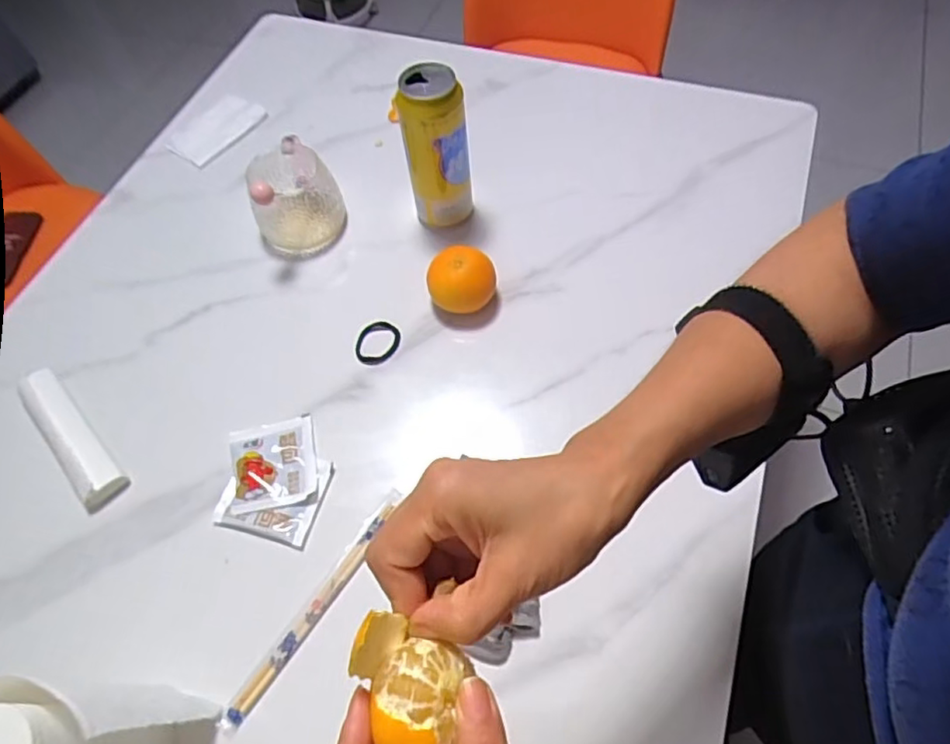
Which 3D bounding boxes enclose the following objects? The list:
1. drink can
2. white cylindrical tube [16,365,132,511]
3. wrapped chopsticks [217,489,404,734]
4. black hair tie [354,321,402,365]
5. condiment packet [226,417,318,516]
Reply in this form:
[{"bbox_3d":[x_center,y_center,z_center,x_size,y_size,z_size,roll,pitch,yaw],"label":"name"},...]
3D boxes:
[{"bbox_3d":[-0.038,-0.222,0.637,0.063,0.168,0.058,-1,60,2],"label":"drink can"},{"bbox_3d":[-0.383,0.058,0.576,0.038,0.023,0.161,-39,65,-18],"label":"white cylindrical tube"},{"bbox_3d":[-0.126,0.188,0.498,0.020,0.011,0.213,30,66,19],"label":"wrapped chopsticks"},{"bbox_3d":[-0.099,-0.029,0.624,0.047,0.013,0.042,-17,60,-7],"label":"black hair tie"},{"bbox_3d":[-0.184,0.082,0.557,0.075,0.013,0.089,-15,60,-6],"label":"condiment packet"}]

